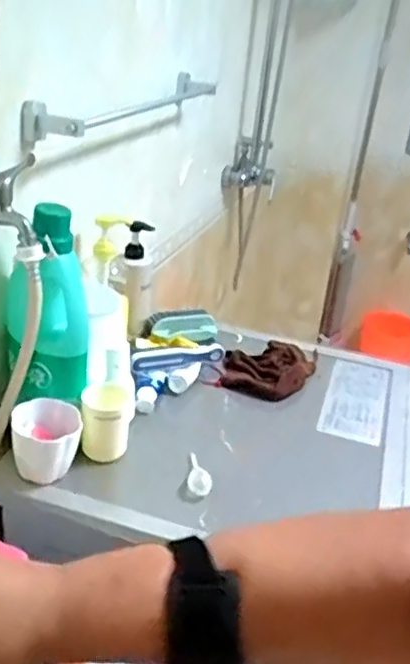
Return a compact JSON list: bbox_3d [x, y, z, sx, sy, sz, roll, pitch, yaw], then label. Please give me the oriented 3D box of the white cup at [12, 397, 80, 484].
[{"bbox_3d":[-0.210,0.148,0.867,0.085,0.088,0.075,-1,29,-12],"label":"white cup"}]

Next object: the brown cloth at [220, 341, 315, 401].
[{"bbox_3d":[0.109,0.060,1.155,0.144,0.032,0.169,18,30,21],"label":"brown cloth"}]

